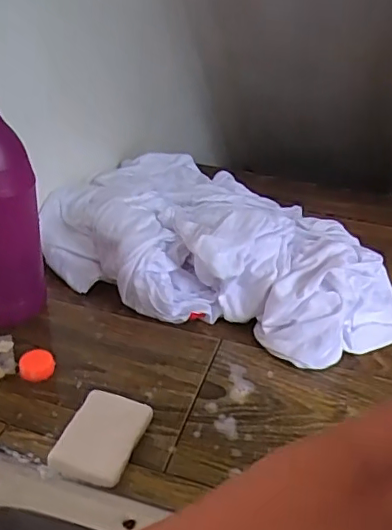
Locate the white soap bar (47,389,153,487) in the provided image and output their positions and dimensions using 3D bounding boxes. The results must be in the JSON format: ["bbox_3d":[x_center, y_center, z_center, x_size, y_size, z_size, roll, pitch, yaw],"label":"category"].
[{"bbox_3d":[-0.074,0.138,0.449,0.055,0.019,0.080,13,32,16],"label":"white soap bar"}]

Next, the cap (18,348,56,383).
[{"bbox_3d":[-0.148,0.093,0.518,0.032,0.016,0.026,-6,31,-15],"label":"cap"}]

